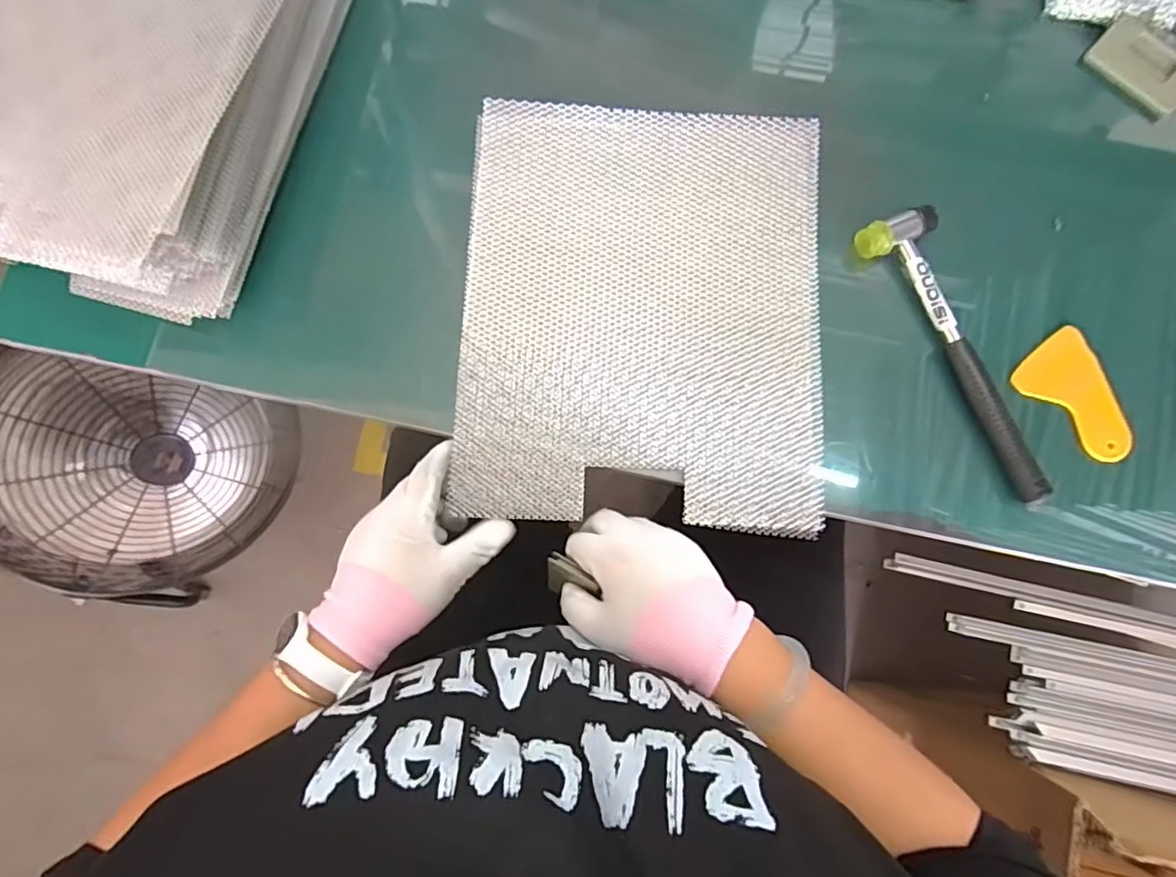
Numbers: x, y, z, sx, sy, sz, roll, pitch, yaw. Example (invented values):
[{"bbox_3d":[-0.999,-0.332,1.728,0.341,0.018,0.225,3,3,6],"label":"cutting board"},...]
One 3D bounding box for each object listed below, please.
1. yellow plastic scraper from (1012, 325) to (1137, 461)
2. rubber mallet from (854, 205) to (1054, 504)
[{"bbox_3d":[0.391,-0.035,0.461,0.069,0.008,0.099,-42,83,-7],"label":"yellow plastic scraper"},{"bbox_3d":[0.293,-0.067,0.455,0.058,0.021,0.238,-25,81,-5],"label":"rubber mallet"}]

